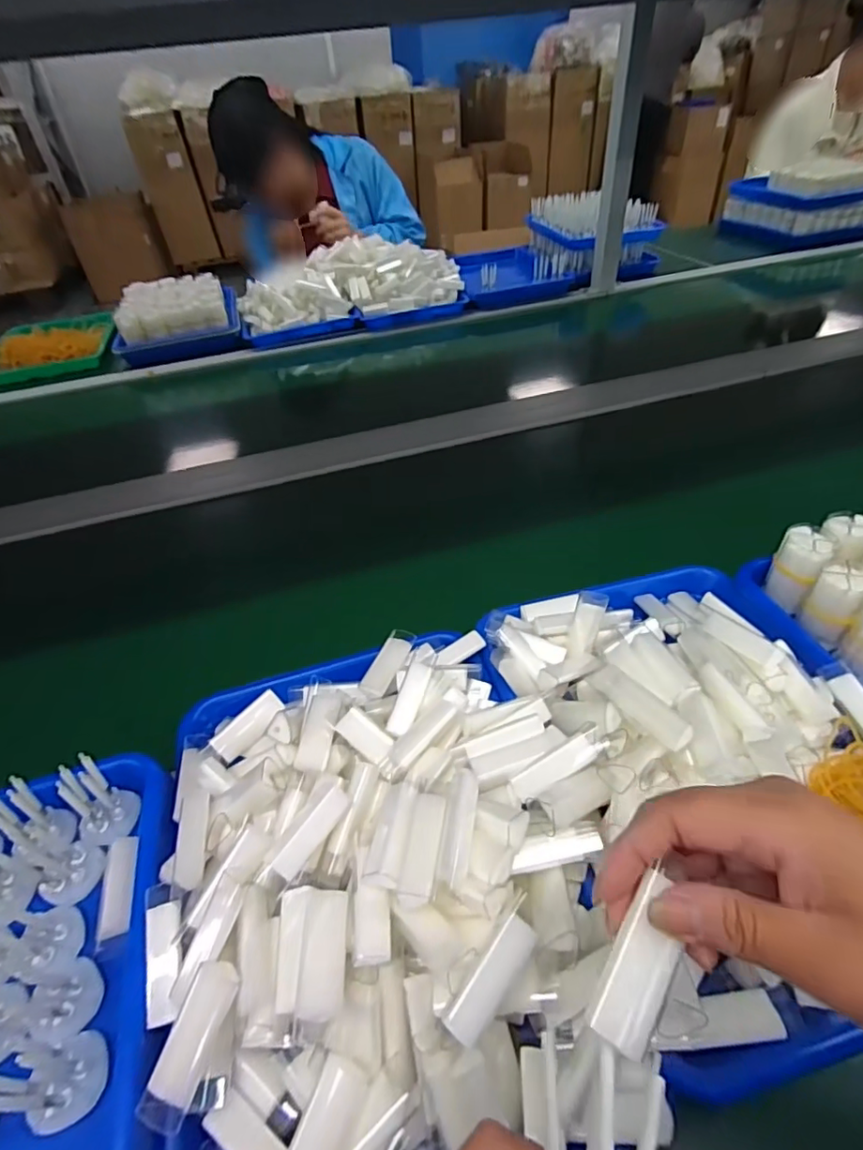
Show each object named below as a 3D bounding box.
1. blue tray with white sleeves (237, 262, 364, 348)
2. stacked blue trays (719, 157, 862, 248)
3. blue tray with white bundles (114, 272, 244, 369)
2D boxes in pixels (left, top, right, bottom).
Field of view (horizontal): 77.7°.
[{"bbox_3d":[-0.302,-0.604,1.178,0.239,0.098,0.234,-15,44,-9],"label":"blue tray with white sleeves"},{"bbox_3d":[0.956,-0.977,1.384,0.250,0.166,0.320,-13,44,-8],"label":"stacked blue trays"},{"bbox_3d":[-0.545,-0.560,1.169,0.243,0.104,0.249,-13,44,-8],"label":"blue tray with white bundles"}]

